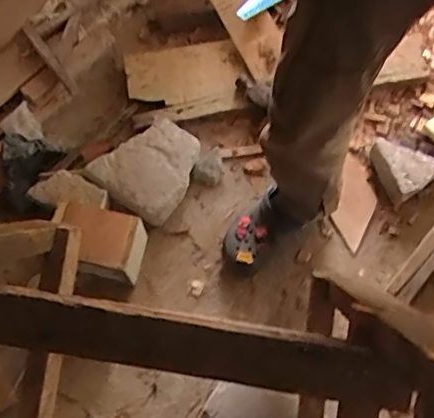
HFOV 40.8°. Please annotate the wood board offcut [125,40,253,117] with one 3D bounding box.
[{"bbox_3d":[-0.067,-0.288,1.287,0.256,0.026,0.183,-10,68,-2],"label":"wood board offcut"}]

